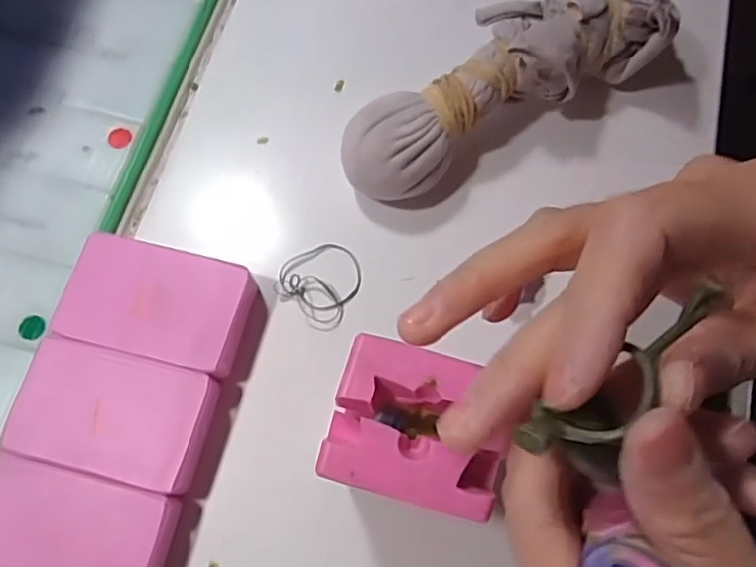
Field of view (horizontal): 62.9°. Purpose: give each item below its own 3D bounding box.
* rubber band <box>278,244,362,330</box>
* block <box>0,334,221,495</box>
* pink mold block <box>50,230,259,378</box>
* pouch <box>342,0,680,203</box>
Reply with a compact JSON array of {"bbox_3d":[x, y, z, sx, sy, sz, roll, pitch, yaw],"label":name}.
[{"bbox_3d":[-0.024,-0.002,0.273,0.036,0.006,0.037,0,71,1],"label":"rubber band"},{"bbox_3d":[-0.103,0.051,0.244,0.073,0.015,0.045,13,72,6],"label":"block"},{"bbox_3d":[-0.091,0.009,0.259,0.075,0.015,0.046,14,72,6],"label":"pink mold block"},{"bbox_3d":[0.056,-0.089,0.283,0.161,0.047,0.052,-28,70,-6],"label":"pouch"}]

